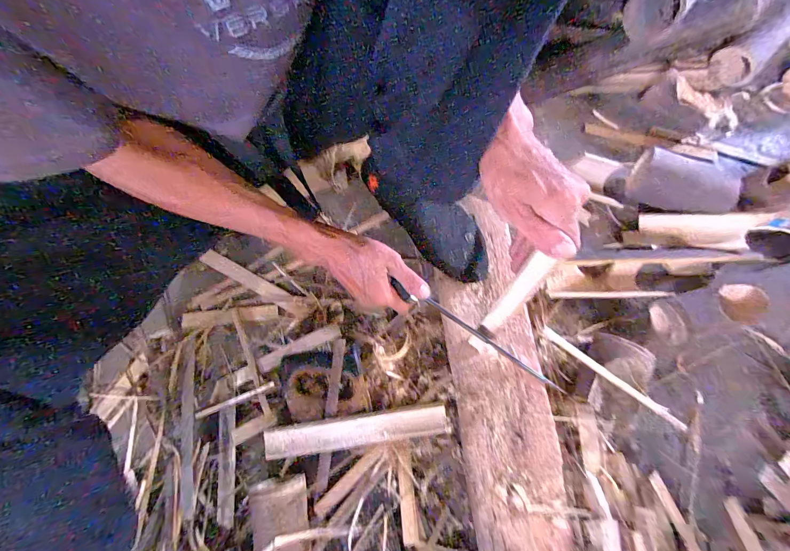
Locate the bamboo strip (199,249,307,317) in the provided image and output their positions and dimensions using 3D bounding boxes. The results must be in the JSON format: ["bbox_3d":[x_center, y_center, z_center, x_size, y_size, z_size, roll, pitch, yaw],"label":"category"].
[{"bbox_3d":[-0.229,0.011,0.580,0.202,0.006,0.026,28,75,10],"label":"bamboo strip"}]

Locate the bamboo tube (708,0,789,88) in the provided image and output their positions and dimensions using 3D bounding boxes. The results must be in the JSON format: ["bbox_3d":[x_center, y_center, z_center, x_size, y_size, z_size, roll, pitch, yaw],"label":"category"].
[{"bbox_3d":[0.740,-0.490,0.639,0.380,0.082,0.076,-39,75,-10],"label":"bamboo tube"}]

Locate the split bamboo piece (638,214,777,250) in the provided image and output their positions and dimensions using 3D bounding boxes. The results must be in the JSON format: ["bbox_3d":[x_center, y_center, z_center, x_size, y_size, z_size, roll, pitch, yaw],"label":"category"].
[{"bbox_3d":[0.453,-0.068,0.538,0.144,0.015,0.056,7,71,29],"label":"split bamboo piece"}]

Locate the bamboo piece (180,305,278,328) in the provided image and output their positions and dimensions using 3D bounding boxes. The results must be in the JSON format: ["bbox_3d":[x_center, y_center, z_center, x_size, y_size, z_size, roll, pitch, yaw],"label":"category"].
[{"bbox_3d":[-0.260,0.064,0.561,0.148,0.007,0.024,-6,72,0],"label":"bamboo piece"}]

